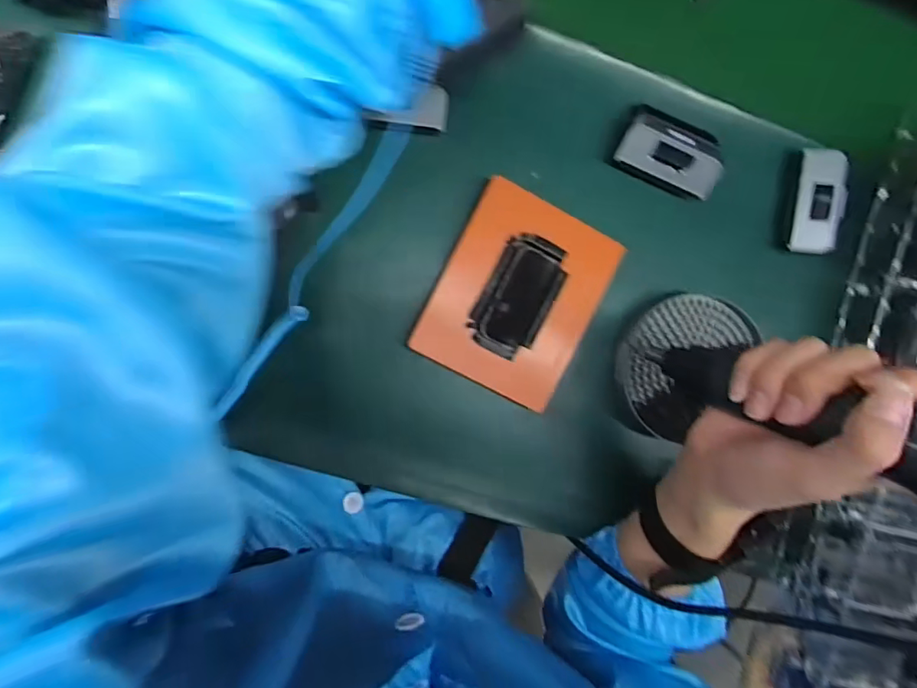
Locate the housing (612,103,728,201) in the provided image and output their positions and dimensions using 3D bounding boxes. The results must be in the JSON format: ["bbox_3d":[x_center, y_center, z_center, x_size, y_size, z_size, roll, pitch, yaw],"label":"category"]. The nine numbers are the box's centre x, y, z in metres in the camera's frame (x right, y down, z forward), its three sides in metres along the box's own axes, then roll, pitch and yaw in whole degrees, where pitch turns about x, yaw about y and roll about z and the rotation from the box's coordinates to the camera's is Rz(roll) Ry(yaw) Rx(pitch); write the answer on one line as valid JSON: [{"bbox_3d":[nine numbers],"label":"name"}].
[{"bbox_3d":[0.158,-0.142,0.413,0.077,0.030,0.054,20,90,-8],"label":"housing"}]

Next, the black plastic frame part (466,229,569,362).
[{"bbox_3d":[0.044,-0.035,0.406,0.049,0.013,0.088,27,89,-8],"label":"black plastic frame part"}]

